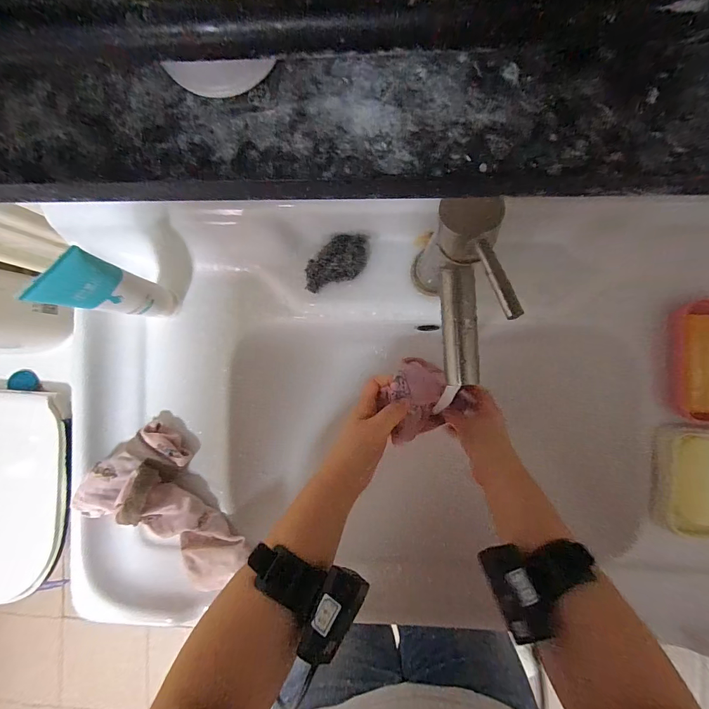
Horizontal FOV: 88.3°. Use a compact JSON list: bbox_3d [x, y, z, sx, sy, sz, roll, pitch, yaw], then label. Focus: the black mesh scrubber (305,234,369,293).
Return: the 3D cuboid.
[{"bbox_3d":[-0.020,-0.102,0.406,0.082,0.020,0.047,-43,87,3],"label":"black mesh scrubber"}]

